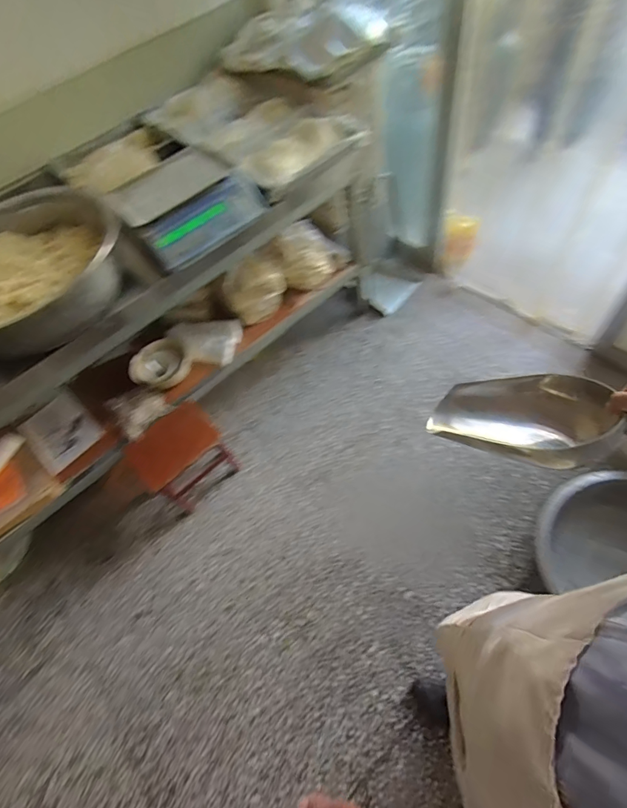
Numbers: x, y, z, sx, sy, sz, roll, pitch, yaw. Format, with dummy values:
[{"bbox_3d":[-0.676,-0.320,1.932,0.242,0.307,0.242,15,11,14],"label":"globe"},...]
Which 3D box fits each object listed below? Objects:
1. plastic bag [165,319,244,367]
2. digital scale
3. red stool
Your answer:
[{"bbox_3d":[-0.435,-0.258,1.591,0.279,0.064,0.196,6,59,6],"label":"plastic bag"},{"bbox_3d":[-0.343,-0.559,1.127,0.379,0.157,0.258,-35,60,-12],"label":"digital scale"},{"bbox_3d":[-0.483,0.212,1.546,0.239,0.300,0.316,38,72,27],"label":"red stool"}]

